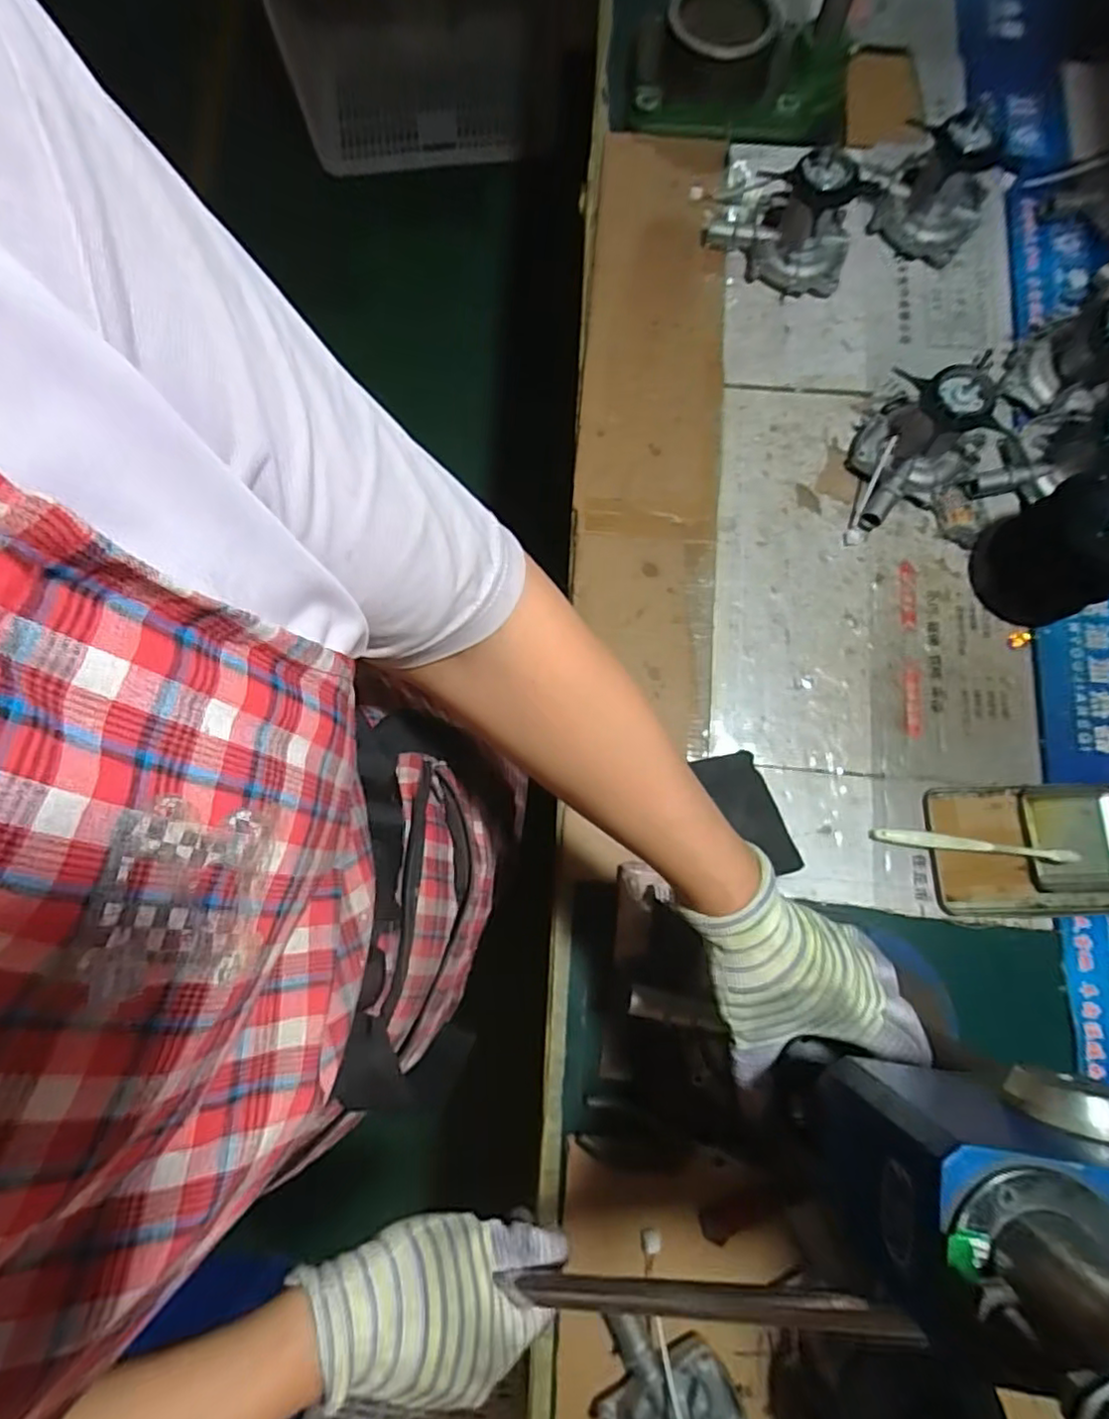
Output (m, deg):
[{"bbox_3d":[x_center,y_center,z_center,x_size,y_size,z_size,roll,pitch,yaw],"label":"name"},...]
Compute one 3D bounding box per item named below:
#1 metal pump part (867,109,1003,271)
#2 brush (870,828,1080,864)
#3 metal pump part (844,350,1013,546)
[{"bbox_3d":[0.422,-0.576,0.694,0.113,0.103,0.115,30,80,7],"label":"metal pump part"},{"bbox_3d":[0.387,0.126,0.593,0.175,0.020,0.014,6,78,3],"label":"brush"},{"bbox_3d":[0.354,-0.257,0.635,0.111,0.103,0.163,39,81,9],"label":"metal pump part"}]

